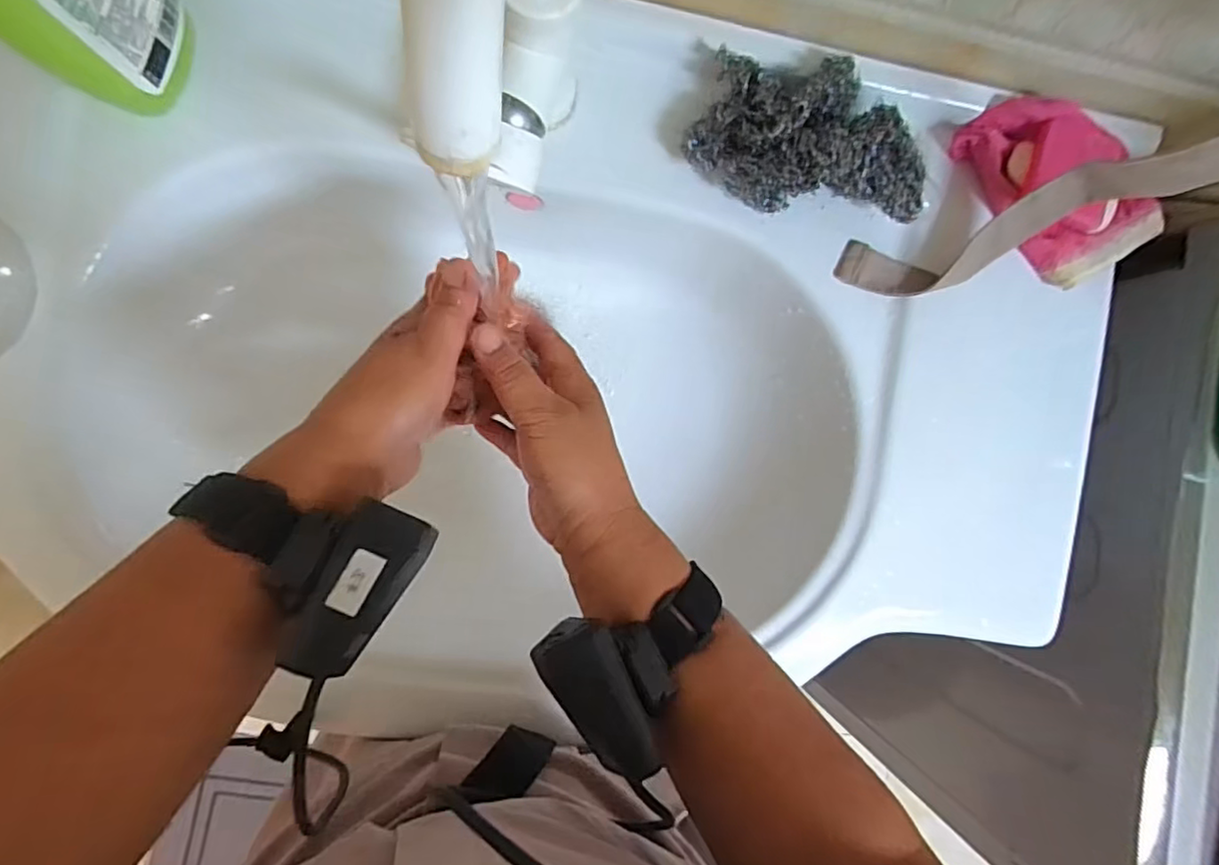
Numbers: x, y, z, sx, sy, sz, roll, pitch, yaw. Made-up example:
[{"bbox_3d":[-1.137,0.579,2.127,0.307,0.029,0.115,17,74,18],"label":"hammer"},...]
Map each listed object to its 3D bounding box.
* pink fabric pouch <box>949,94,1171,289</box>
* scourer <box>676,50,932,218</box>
[{"bbox_3d":[0.323,-0.176,0.441,0.151,0.031,0.093,43,85,-6],"label":"pink fabric pouch"},{"bbox_3d":[0.133,-0.200,0.411,0.159,0.040,0.094,4,90,-8],"label":"scourer"}]

